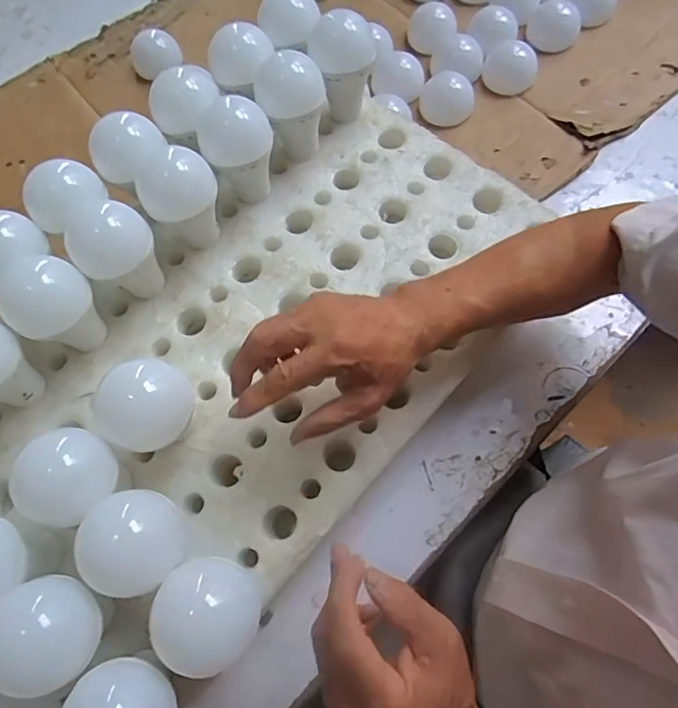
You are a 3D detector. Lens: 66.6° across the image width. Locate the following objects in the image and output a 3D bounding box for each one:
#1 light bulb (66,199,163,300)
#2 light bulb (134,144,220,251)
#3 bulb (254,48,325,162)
[{"bbox_3d":[-0.189,-0.084,0.452,0.058,0.095,0.064,42,75,17],"label":"light bulb"},{"bbox_3d":[-0.139,-0.137,0.471,0.064,0.086,0.063,-1,68,2],"label":"light bulb"},{"bbox_3d":[-0.045,-0.241,0.507,0.062,0.089,0.066,-6,68,0],"label":"bulb"}]

